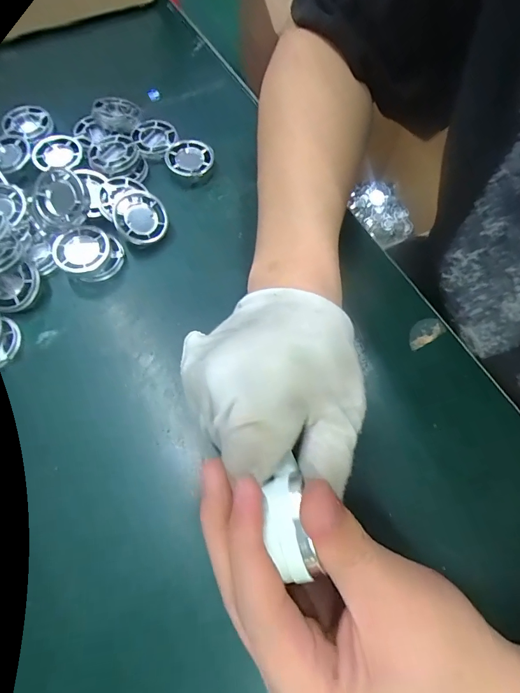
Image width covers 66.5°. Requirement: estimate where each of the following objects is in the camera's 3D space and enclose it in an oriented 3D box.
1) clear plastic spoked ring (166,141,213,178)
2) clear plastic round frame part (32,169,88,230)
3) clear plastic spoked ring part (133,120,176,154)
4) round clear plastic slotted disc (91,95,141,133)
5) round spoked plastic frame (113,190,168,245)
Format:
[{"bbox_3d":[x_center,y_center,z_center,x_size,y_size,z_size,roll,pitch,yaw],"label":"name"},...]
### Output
[{"bbox_3d":[-0.057,-0.154,0.327,0.038,0.009,0.033,-19,70,-8],"label":"clear plastic spoked ring"},{"bbox_3d":[-0.142,-0.103,0.277,0.037,0.011,0.039,1,103,3],"label":"clear plastic round frame part"},{"bbox_3d":[-0.088,-0.177,0.336,0.036,0.006,0.036,0,69,-1],"label":"clear plastic spoked ring part"},{"bbox_3d":[-0.119,-0.198,0.336,0.038,0.009,0.038,0,69,-1],"label":"round clear plastic slotted disc"},{"bbox_3d":[-0.089,-0.096,0.297,0.036,0.011,0.040,-21,88,-18],"label":"round spoked plastic frame"}]

